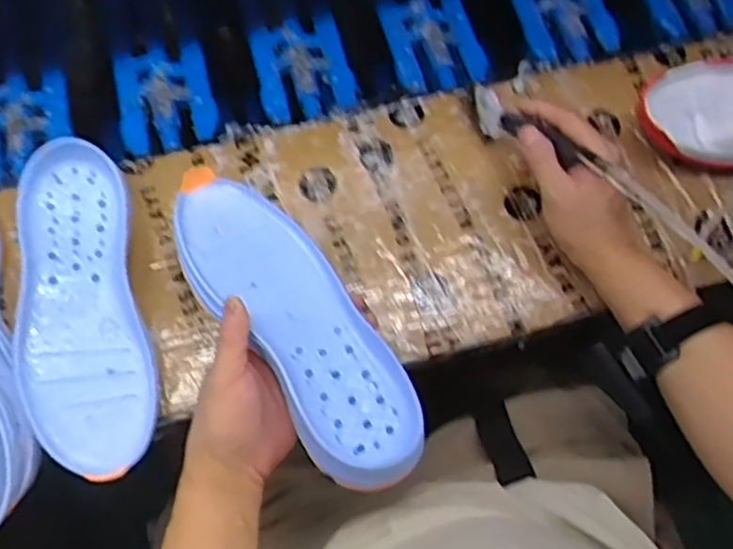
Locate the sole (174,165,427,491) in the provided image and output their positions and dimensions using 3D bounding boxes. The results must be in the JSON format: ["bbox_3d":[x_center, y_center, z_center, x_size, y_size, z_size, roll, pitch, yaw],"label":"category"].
[{"bbox_3d":[-0.053,0.033,0.520,0.091,0.037,0.271,-34,70,-9],"label":"sole"}]

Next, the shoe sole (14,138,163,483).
[{"bbox_3d":[-0.226,0.027,0.552,0.094,0.044,0.268,-13,74,-4],"label":"shoe sole"}]

